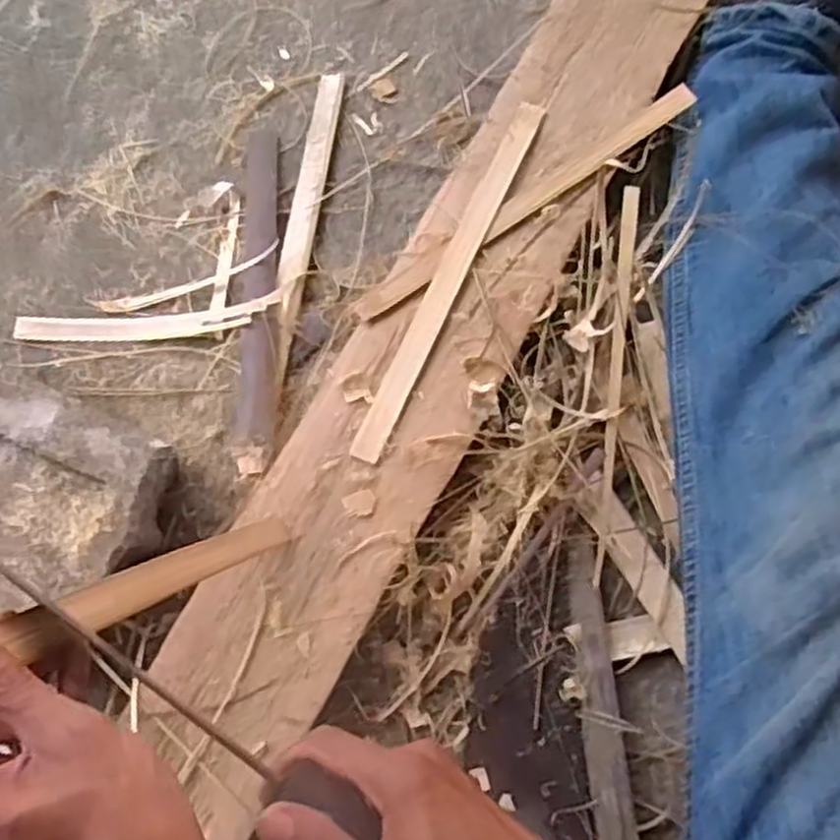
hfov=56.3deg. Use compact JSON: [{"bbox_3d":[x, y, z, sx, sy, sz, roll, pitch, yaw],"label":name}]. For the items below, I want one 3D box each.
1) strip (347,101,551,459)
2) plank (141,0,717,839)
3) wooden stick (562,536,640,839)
[{"bbox_3d":[0.027,-0.120,0.648,0.024,0.006,0.337,24,79,5],"label":"strip"},{"bbox_3d":[0.070,-0.180,0.665,0.148,0.029,1.023,28,80,11],"label":"plank"},{"bbox_3d":[0.134,0.202,0.593,0.027,0.013,0.222,-5,74,0],"label":"wooden stick"}]

